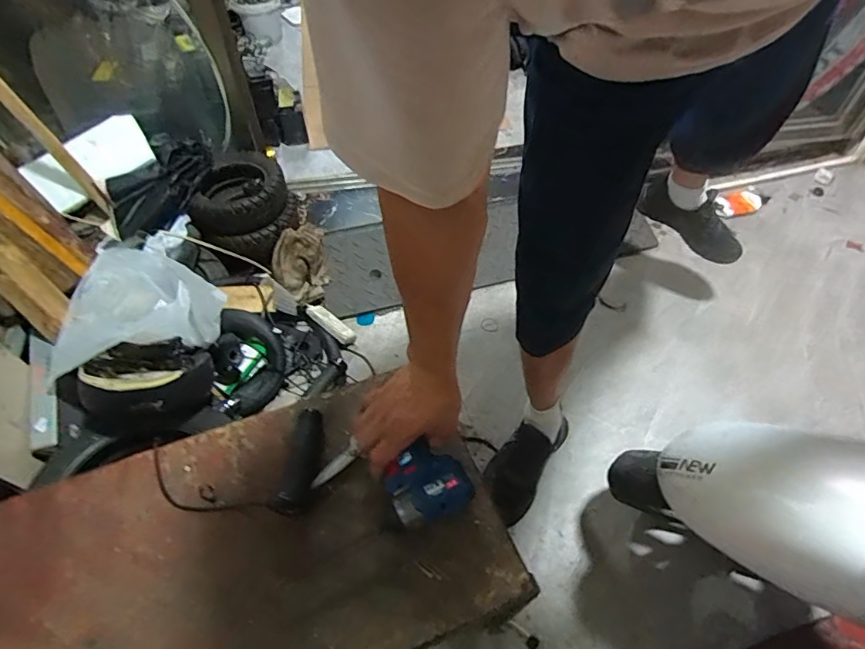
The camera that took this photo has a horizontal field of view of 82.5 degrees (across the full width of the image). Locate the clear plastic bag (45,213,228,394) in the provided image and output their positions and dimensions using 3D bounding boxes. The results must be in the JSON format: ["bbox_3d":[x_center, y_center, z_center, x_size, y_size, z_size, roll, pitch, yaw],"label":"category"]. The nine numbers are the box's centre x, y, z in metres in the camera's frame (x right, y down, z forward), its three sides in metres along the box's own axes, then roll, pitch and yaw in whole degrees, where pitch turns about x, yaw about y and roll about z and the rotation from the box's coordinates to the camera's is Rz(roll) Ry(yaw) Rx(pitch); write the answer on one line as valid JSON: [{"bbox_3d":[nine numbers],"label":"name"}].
[{"bbox_3d":[-0.648,-0.070,1.069,0.326,0.086,0.370,-21,54,-16],"label":"clear plastic bag"}]

